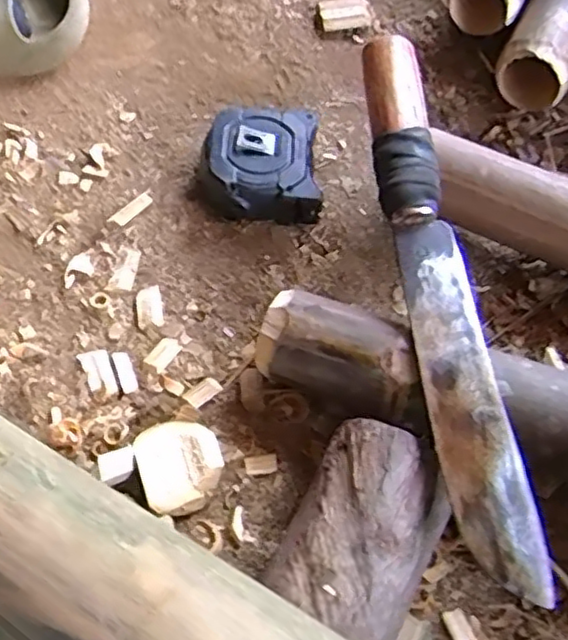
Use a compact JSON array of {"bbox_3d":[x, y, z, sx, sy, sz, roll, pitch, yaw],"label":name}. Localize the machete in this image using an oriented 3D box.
[{"bbox_3d":[0.086,-0.027,0.370,0.039,0.027,0.336,-6,63,-5],"label":"machete"}]

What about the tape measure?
[{"bbox_3d":[-0.016,-0.103,0.463,0.082,0.043,0.090,-2,63,-4],"label":"tape measure"}]

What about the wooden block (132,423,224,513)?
[{"bbox_3d":[-0.061,0.083,0.386,0.047,0.014,0.048,-21,66,-12],"label":"wooden block"}]

